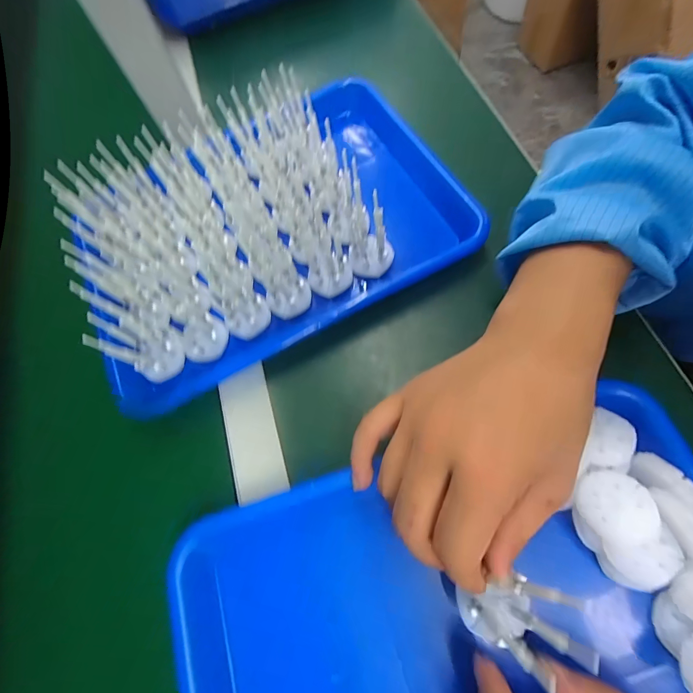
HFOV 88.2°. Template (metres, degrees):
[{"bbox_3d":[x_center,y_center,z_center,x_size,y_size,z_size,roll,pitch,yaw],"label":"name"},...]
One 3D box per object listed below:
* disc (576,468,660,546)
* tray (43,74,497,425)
[{"bbox_3d":[0.157,0.092,0.207,0.040,0.008,0.037,-2,68,6],"label":"disc"},{"bbox_3d":[-0.069,-0.115,0.313,0.328,0.068,0.235,-27,68,-4],"label":"tray"}]

